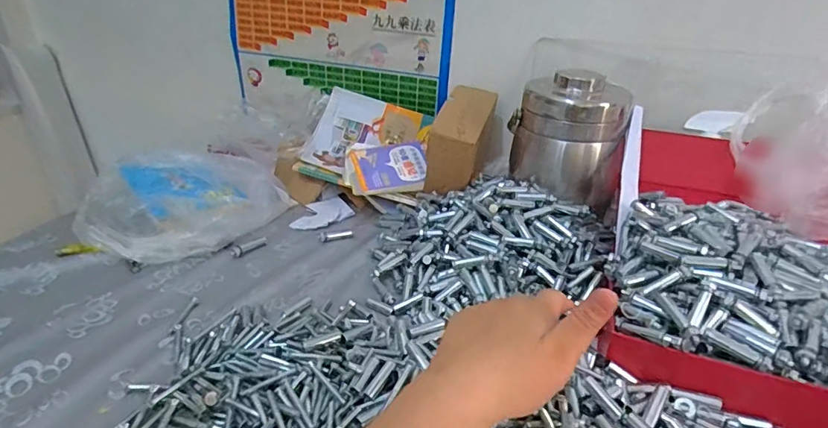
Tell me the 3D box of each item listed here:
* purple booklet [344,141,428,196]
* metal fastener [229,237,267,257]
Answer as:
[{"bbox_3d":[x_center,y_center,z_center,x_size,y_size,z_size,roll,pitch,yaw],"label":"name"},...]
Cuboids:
[{"bbox_3d":[-0.046,-0.078,0.792,0.130,0.021,0.103,-8,58,-15],"label":"purple booklet"},{"bbox_3d":[-0.237,0.047,0.689,0.056,0.010,0.019,-22,36,-36],"label":"metal fastener"}]

